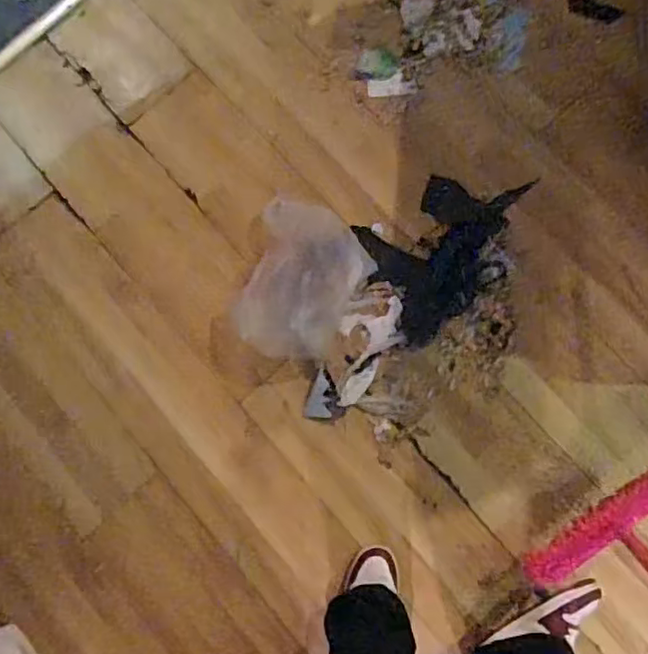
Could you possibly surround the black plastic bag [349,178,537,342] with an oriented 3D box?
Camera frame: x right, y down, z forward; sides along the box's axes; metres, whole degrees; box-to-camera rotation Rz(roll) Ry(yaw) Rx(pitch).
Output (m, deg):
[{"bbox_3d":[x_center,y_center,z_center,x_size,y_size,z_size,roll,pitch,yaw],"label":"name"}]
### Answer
[{"bbox_3d":[0.255,-0.169,1.253,0.356,0.033,0.254,-35,80,0],"label":"black plastic bag"}]

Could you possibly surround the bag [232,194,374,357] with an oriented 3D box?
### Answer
[{"bbox_3d":[-0.038,-0.096,1.251,0.248,0.081,0.318,13,84,7],"label":"bag"}]

